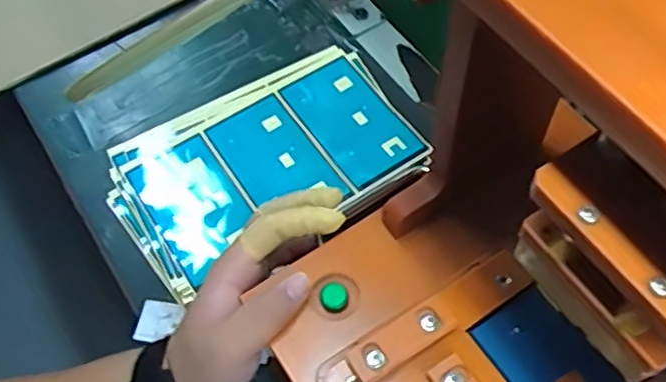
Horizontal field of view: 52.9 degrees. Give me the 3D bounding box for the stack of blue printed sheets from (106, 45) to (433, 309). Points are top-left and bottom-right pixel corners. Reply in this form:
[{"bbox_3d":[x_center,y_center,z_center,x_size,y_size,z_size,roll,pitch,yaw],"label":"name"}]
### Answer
[{"bbox_3d":[-0.057,-0.022,0.567,0.243,0.025,0.149,-28,64,-12],"label":"stack of blue printed sheets"}]

